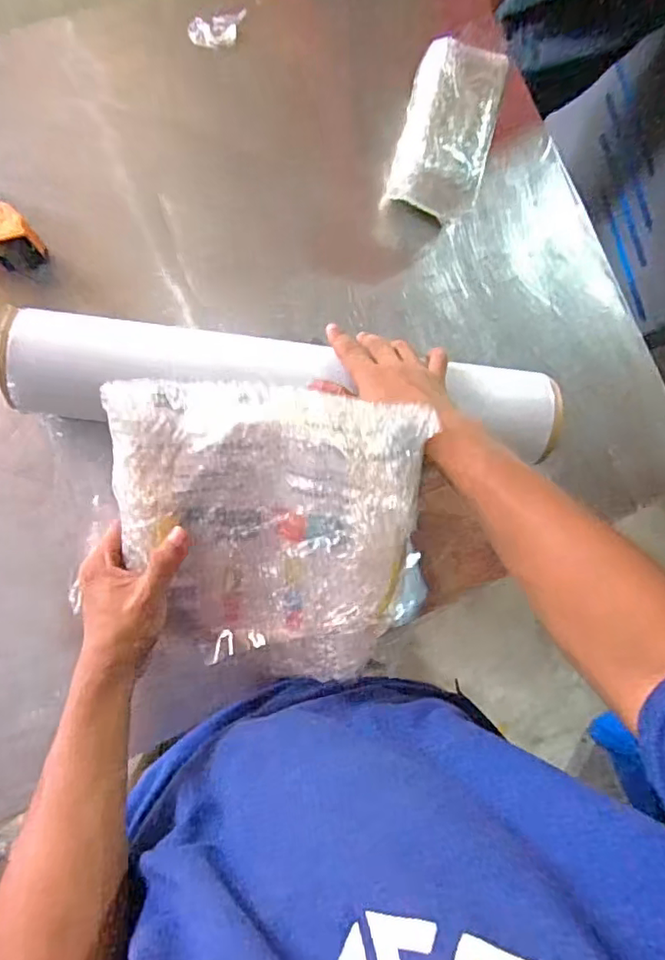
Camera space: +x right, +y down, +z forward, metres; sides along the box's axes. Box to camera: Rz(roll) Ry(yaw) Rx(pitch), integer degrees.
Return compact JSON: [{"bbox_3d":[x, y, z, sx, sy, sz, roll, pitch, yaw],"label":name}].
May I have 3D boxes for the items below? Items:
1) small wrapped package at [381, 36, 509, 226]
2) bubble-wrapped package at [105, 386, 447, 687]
[{"bbox_3d":[0.120,-0.370,0.655,0.098,0.089,0.170,12,83,-7],"label":"small wrapped package"},{"bbox_3d":[-0.055,0.044,0.479,0.237,0.025,0.229,3,103,6],"label":"bubble-wrapped package"}]

